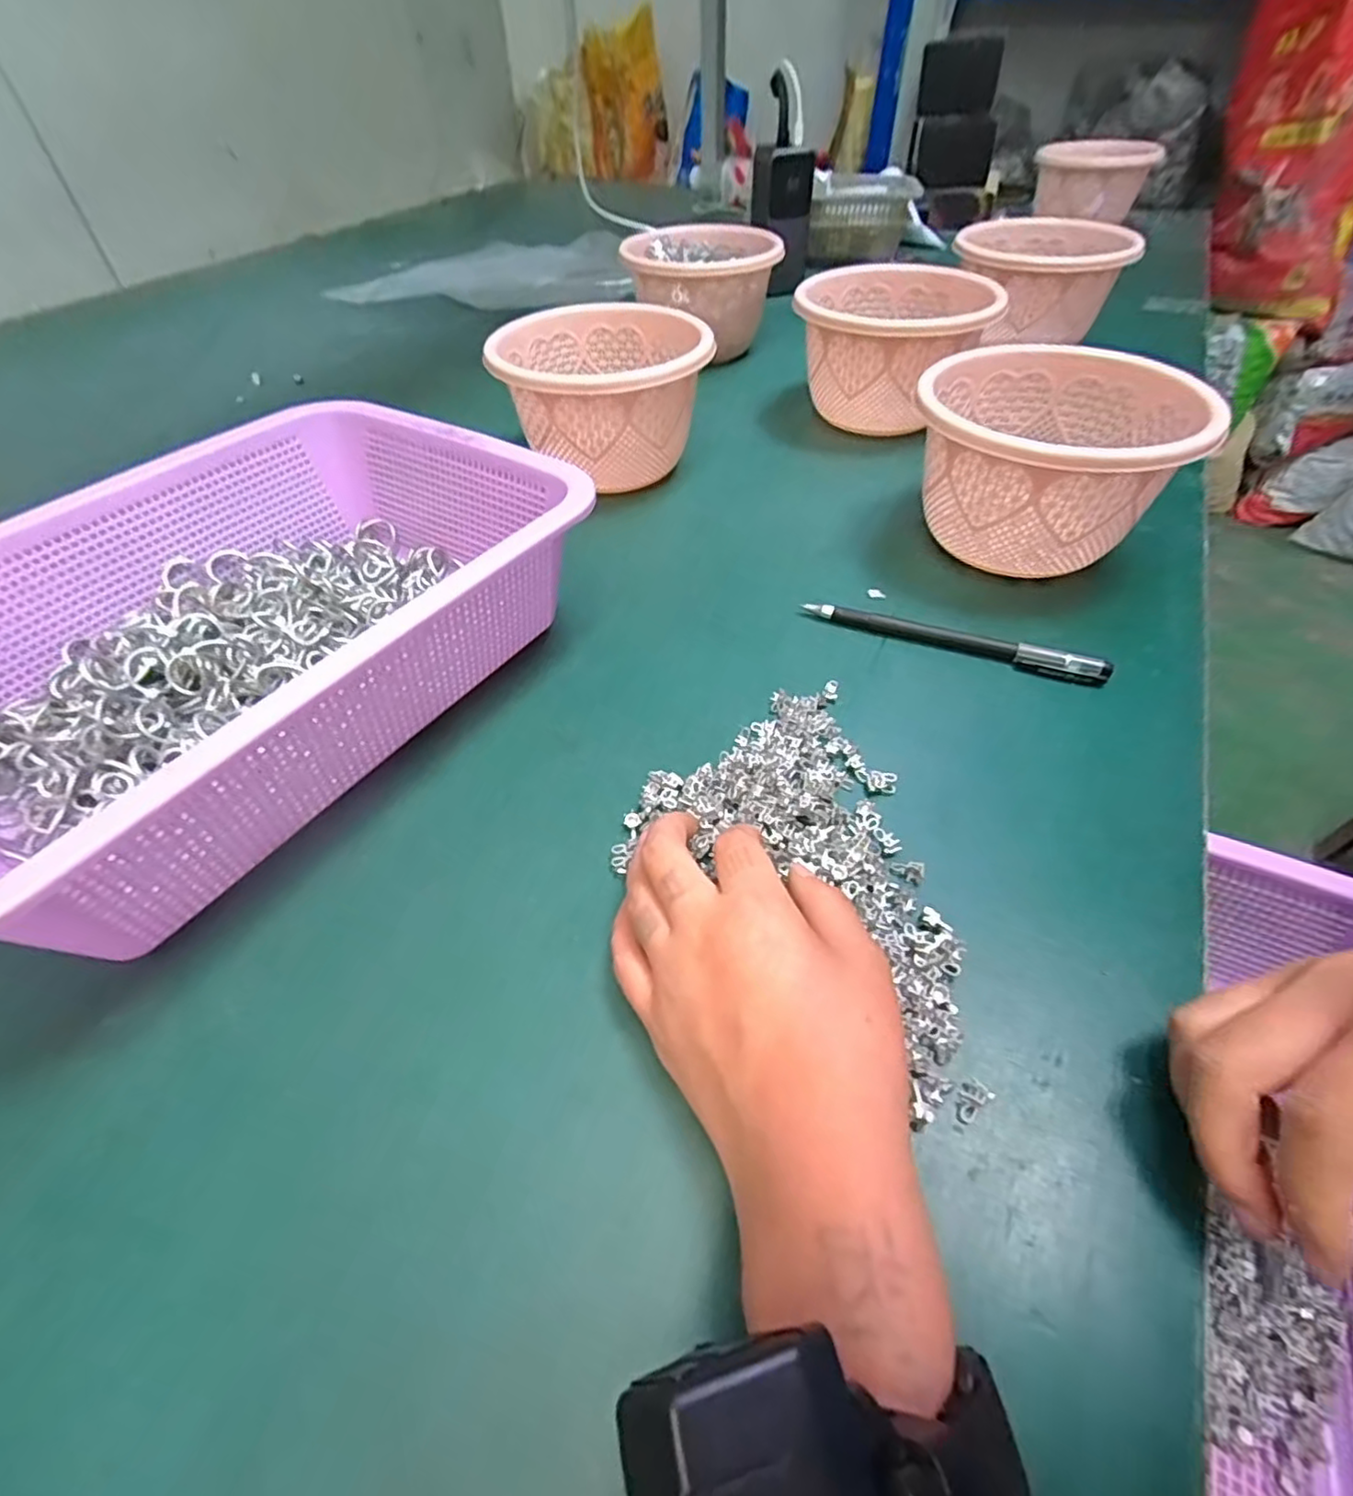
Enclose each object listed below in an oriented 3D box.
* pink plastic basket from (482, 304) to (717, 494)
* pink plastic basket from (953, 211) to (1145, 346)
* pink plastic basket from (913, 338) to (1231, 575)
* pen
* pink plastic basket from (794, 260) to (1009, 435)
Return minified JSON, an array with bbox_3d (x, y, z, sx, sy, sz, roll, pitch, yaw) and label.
[{"bbox_3d":[-0.051,-0.243,0.461,0.139,0.088,0.141,-6,49,-5],"label":"pink plastic basket"},{"bbox_3d":[0.323,-0.417,0.591,0.144,0.080,0.144,5,49,4],"label":"pink plastic basket"},{"bbox_3d":[0.207,-0.159,0.377,0.137,0.091,0.140,15,50,13],"label":"pink plastic basket"},{"bbox_3d":[0.145,-0.058,0.342,0.150,0.011,0.013,18,51,16],"label":"pen"},{"bbox_3d":[0.162,-0.305,0.508,0.134,0.090,0.137,15,50,13],"label":"pink plastic basket"}]

